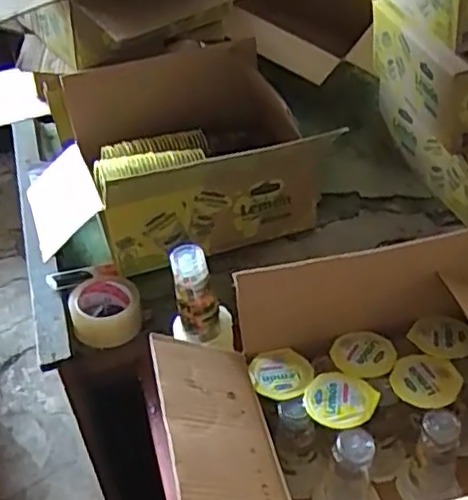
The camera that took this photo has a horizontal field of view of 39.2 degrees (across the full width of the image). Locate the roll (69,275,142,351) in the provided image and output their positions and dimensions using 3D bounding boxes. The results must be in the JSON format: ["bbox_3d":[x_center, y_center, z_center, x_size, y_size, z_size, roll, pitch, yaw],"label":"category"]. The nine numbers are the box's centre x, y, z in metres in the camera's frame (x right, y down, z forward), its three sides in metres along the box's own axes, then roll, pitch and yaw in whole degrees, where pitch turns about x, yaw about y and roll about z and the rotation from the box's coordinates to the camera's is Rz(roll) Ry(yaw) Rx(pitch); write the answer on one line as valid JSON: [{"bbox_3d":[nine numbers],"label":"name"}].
[{"bbox_3d":[-0.184,0.091,0.950,0.097,0.048,0.102,-3,41,3],"label":"roll"}]

